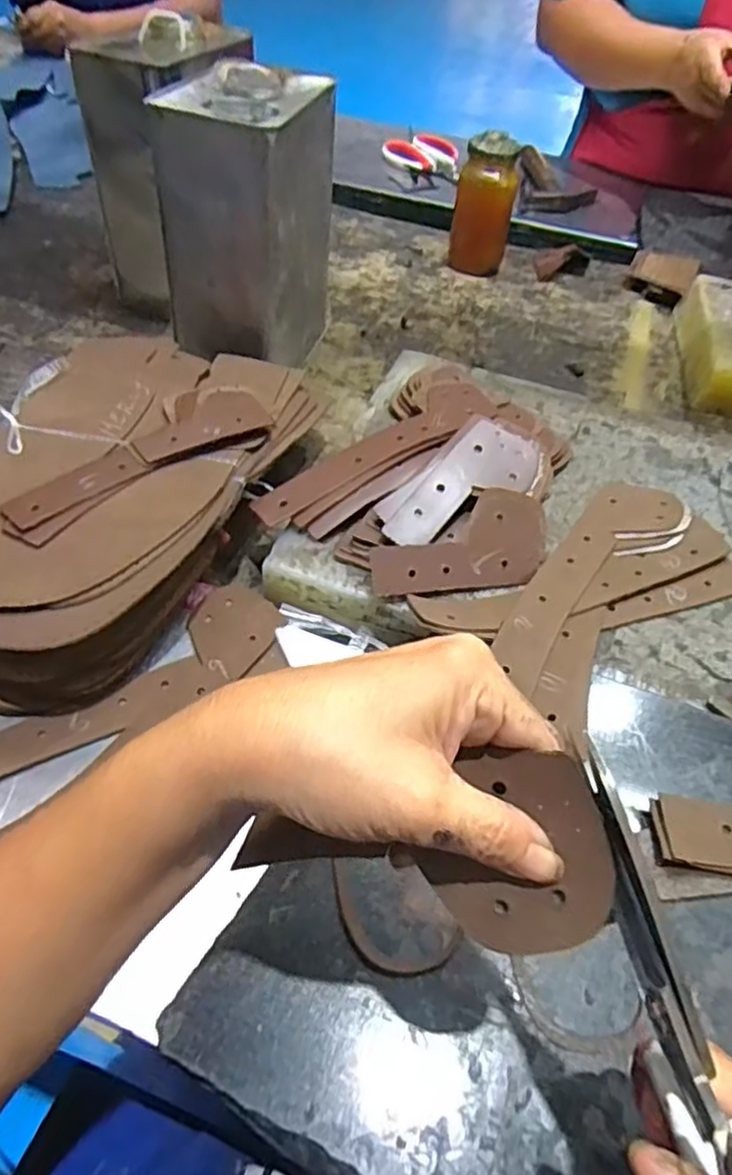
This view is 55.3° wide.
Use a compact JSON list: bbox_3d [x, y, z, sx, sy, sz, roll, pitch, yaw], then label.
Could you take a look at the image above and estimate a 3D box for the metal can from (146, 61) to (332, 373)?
[{"bbox_3d":[-0.100,-0.312,0.630,0.107,0.227,0.155,15,50,8],"label":"metal can"}]

